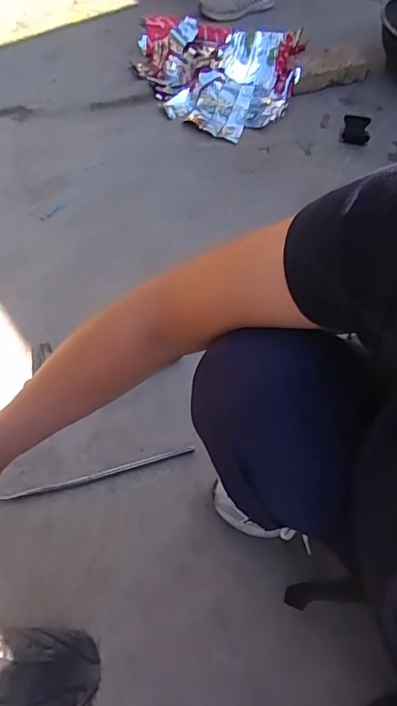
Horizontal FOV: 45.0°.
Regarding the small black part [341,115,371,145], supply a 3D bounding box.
[{"bbox_3d":[0.408,-0.578,1.237,0.070,0.019,0.118,15,58,5],"label":"small black part"}]

